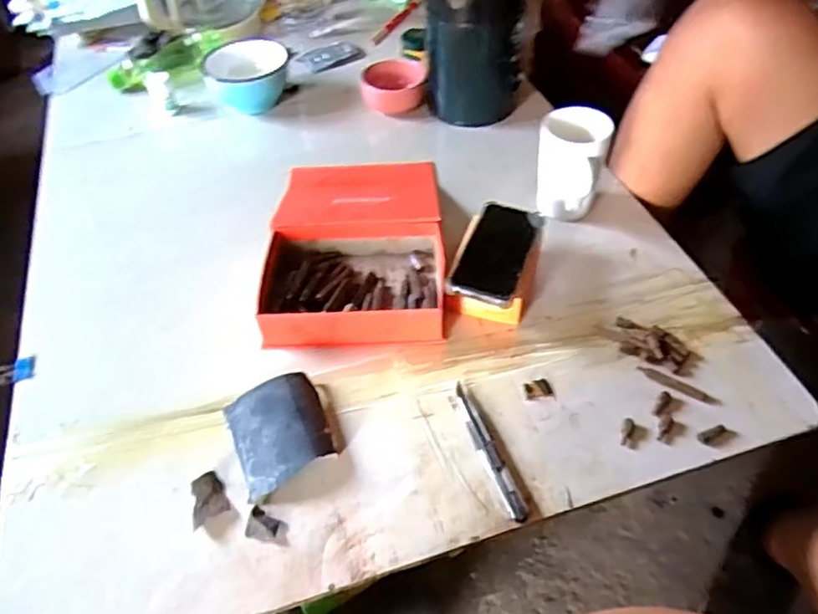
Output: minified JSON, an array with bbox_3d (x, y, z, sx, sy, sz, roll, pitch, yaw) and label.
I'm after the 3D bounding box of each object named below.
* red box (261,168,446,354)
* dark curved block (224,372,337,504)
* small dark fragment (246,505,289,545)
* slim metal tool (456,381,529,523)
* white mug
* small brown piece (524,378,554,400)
[{"bbox_3d":[-0.063,-0.098,0.802,0.204,0.055,0.342,-3,49,1],"label":"red box"},{"bbox_3d":[-0.126,0.119,0.628,0.091,0.027,0.112,-19,51,-13],"label":"dark curved block"},{"bbox_3d":[-0.126,0.198,0.579,0.040,0.004,0.027,7,50,9],"label":"small dark fragment"},{"bbox_3d":[0.075,0.137,0.621,0.019,0.007,0.150,-18,51,-12],"label":"slim metal tool"},{"bbox_3d":[0.204,-0.175,0.807,0.081,0.119,0.072,11,51,13],"label":"white mug"},{"bbox_3d":[0.135,0.085,0.667,0.028,0.004,0.021,-10,49,-5],"label":"small brown piece"}]

